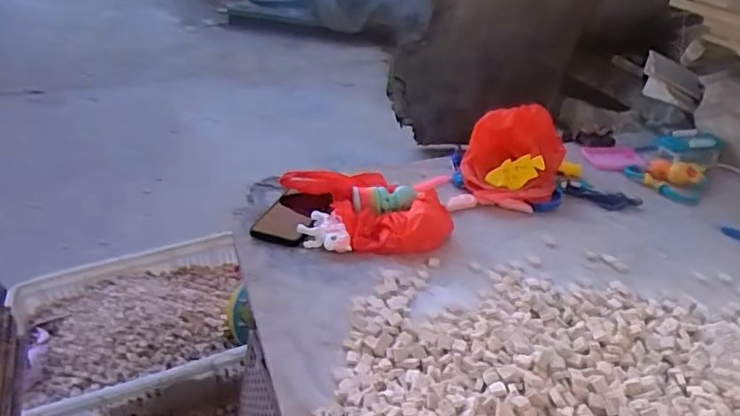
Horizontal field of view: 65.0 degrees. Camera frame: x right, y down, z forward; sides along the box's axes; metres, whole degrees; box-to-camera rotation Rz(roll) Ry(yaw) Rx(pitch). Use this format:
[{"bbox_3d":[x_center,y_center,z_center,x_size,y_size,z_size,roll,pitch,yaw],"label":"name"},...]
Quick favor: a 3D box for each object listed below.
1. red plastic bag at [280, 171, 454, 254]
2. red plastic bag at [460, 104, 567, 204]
[{"bbox_3d":[-0.021,0.000,0.919,0.292,0.051,0.148,19,34,25],"label":"red plastic bag"},{"bbox_3d":[0.252,-0.094,1.022,0.169,0.142,0.134,11,31,14],"label":"red plastic bag"}]

